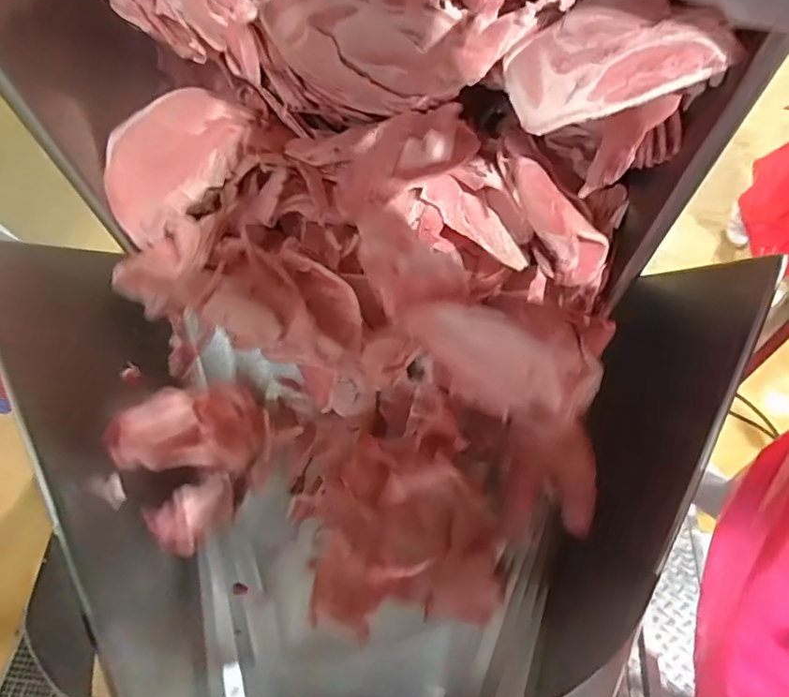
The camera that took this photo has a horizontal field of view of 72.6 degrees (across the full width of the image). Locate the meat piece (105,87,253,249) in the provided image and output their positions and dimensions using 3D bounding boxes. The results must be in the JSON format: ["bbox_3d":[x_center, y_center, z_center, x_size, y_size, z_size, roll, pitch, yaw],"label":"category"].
[{"bbox_3d":[-0.266,-0.229,0.658,0.093,0.101,0.191,21,68,11],"label":"meat piece"}]

